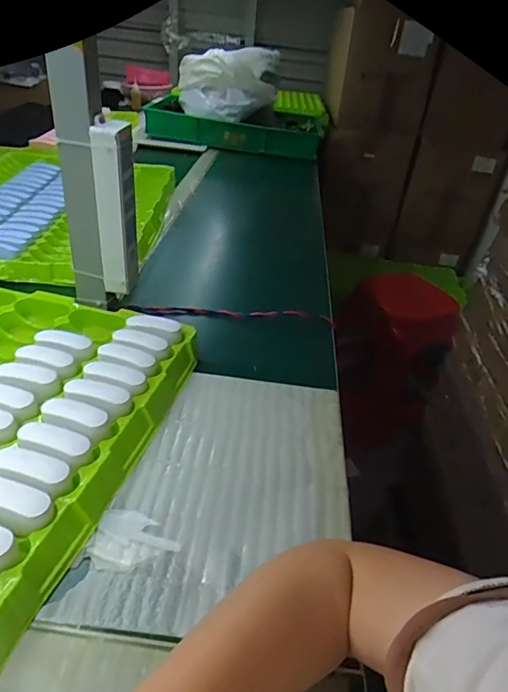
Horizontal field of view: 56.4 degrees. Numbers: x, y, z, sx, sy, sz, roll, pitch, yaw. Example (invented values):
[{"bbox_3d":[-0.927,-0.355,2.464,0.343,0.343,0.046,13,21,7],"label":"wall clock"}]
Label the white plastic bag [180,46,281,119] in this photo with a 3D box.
[{"bbox_3d":[-0.077,-0.778,1.410,0.280,0.193,0.155,2,35,-8],"label":"white plastic bag"}]

